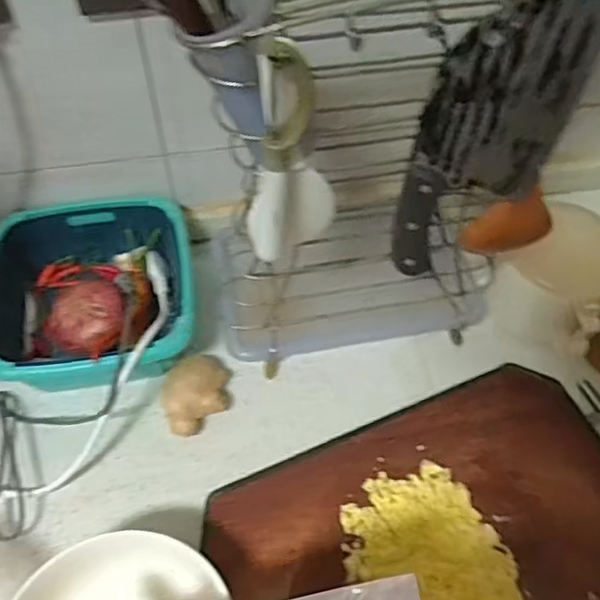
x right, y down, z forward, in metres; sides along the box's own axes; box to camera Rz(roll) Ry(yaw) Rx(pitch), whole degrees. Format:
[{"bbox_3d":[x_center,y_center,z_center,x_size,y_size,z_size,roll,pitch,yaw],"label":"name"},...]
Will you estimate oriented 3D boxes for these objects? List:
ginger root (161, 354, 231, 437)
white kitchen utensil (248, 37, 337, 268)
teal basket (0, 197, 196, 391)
[{"bbox_3d":[-0.099,0.089,0.616,0.066,0.037,0.072,1,57,-1],"label":"ginger root"},{"bbox_3d":[-0.004,-0.086,0.414,0.053,0.166,0.050,8,57,3],"label":"white kitchen utensil"},{"bbox_3d":[-0.213,0.003,0.649,0.207,0.079,0.211,-7,57,-7],"label":"teal basket"}]

